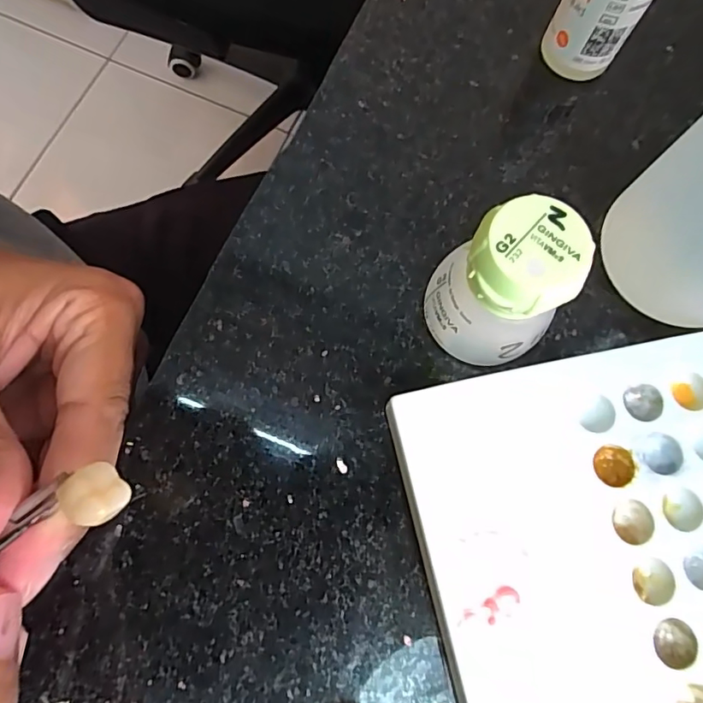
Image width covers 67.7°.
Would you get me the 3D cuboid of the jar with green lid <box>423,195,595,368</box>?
[{"bbox_3d":[0.036,-0.015,0.128,0.030,0.043,0.024,26,75,4],"label":"jar with green lid"}]

